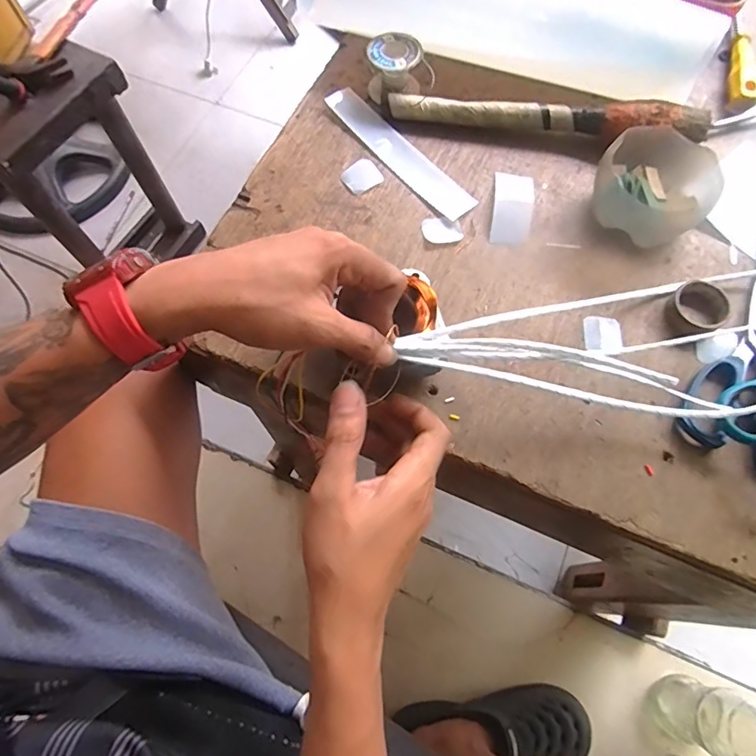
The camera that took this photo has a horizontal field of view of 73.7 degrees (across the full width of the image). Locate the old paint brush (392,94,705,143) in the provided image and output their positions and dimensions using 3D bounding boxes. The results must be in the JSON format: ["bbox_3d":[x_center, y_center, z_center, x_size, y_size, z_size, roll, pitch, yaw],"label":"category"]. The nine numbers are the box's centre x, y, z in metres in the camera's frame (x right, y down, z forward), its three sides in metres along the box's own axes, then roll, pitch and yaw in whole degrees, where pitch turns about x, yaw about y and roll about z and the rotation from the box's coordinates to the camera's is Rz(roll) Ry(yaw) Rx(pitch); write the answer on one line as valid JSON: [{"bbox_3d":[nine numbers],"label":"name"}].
[{"bbox_3d":[0.153,-0.237,0.462,0.279,0.035,0.024,8,69,3],"label":"old paint brush"}]

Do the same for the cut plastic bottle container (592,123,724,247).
[{"bbox_3d":[0.231,-0.159,0.426,0.094,0.049,0.091,0,68,0],"label":"cut plastic bottle container"}]

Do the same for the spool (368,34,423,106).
[{"bbox_3d":[0.016,-0.290,0.478,0.049,0.042,0.047,0,68,0],"label":"spool"}]

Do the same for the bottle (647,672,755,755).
[{"bbox_3d":[0.426,0.415,0.587,0.077,0.290,0.079,24,70,10],"label":"bottle"}]

